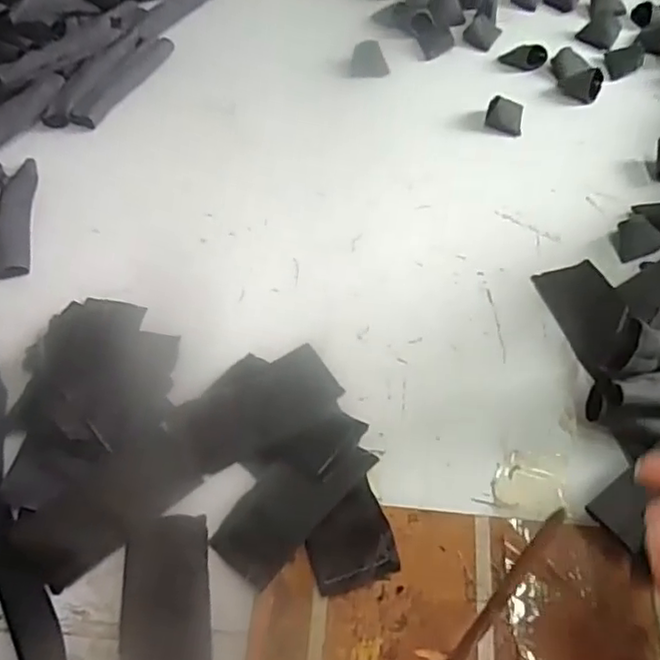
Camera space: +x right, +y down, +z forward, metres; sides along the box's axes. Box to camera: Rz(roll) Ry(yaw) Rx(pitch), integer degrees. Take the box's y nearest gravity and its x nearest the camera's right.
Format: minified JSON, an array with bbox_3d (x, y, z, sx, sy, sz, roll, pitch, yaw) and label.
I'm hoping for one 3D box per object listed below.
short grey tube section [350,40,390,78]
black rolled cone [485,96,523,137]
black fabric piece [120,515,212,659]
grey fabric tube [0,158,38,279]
[{"bbox_3d":[0.044,-0.294,0.698,0.040,0.014,0.053,5,55,4],"label":"short grey tube section"},{"bbox_3d":[0.178,-0.218,0.652,0.035,0.020,0.030,13,56,9],"label":"black rolled cone"},{"bbox_3d":[-0.100,0.171,0.395,0.053,0.004,0.110,-6,55,-3],"label":"black fabric piece"},{"bbox_3d":[-0.283,-0.105,0.576,0.030,0.017,0.138,-8,56,-5],"label":"grey fabric tube"}]

